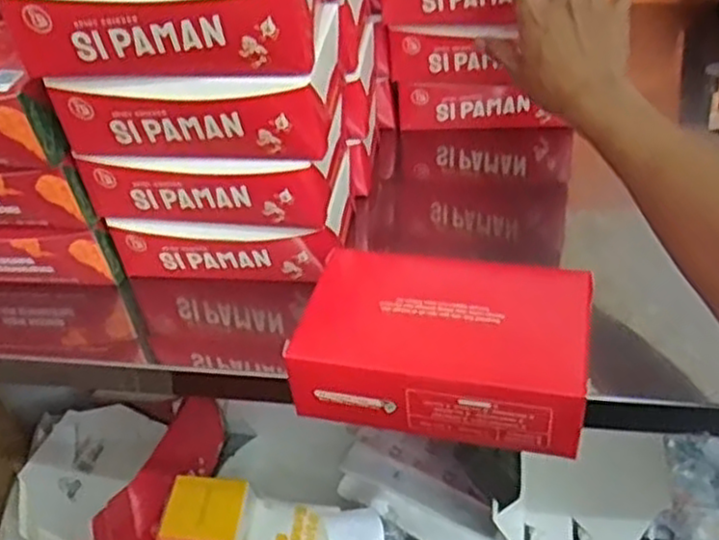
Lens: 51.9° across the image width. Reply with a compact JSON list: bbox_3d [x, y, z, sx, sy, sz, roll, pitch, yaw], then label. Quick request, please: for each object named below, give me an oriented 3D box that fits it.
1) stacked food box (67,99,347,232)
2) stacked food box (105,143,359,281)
[{"bbox_3d":[-0.107,-0.091,0.564,0.179,0.068,0.120,1,39,10],"label":"stacked food box"},{"bbox_3d":[-0.098,-0.048,0.612,0.182,0.066,0.120,1,39,10],"label":"stacked food box"}]

